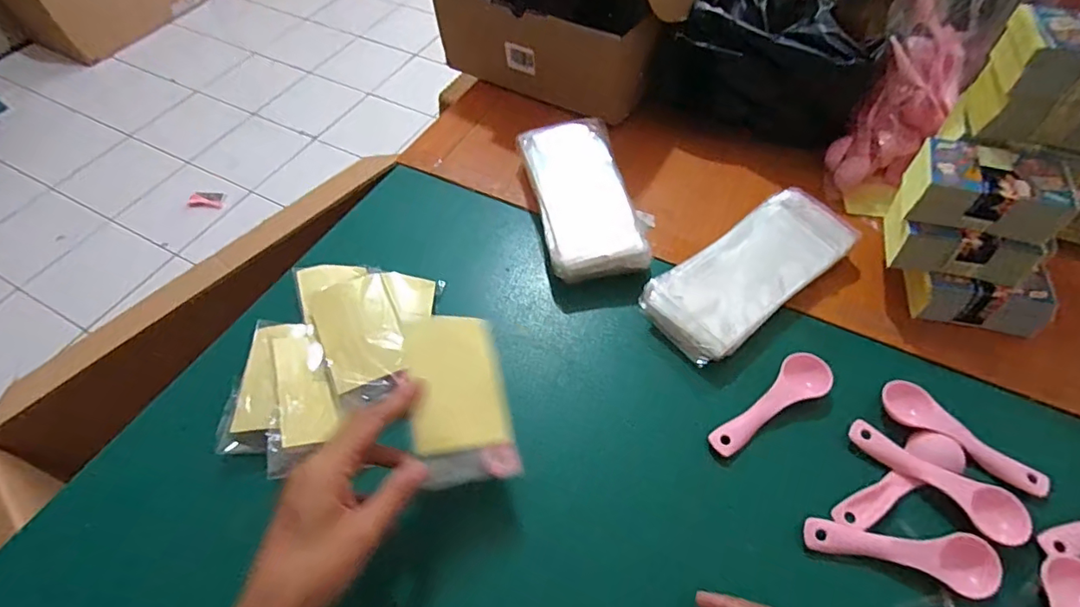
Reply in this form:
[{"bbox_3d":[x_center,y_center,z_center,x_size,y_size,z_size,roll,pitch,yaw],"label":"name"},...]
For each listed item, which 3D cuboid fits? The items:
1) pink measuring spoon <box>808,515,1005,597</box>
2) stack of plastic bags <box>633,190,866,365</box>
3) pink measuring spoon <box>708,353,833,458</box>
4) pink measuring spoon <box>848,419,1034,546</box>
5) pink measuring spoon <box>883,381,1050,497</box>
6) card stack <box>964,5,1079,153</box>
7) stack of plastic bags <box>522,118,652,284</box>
[{"bbox_3d":[0.232,0.157,0.340,0.111,0.014,0.032,12,57,10],"label":"pink measuring spoon"},{"bbox_3d":[0.187,-0.030,0.465,0.197,0.031,0.088,-32,61,-18],"label":"stack of plastic bags"},{"bbox_3d":[0.177,0.079,0.405,0.112,0.019,0.034,-32,61,-18],"label":"pink measuring spoon"},{"bbox_3d":[0.277,0.119,0.367,0.112,0.012,0.030,38,65,24],"label":"pink measuring spoon"},{"bbox_3d":[0.311,0.096,0.388,0.112,0.011,0.033,31,62,21],"label":"pink measuring spoon"},{"bbox_3d":[0.395,-0.167,0.393,0.104,0.078,0.066,15,58,11],"label":"card stack"},{"bbox_3d":[0.044,-0.102,0.520,0.099,0.044,0.189,-11,56,-6],"label":"stack of plastic bags"}]

